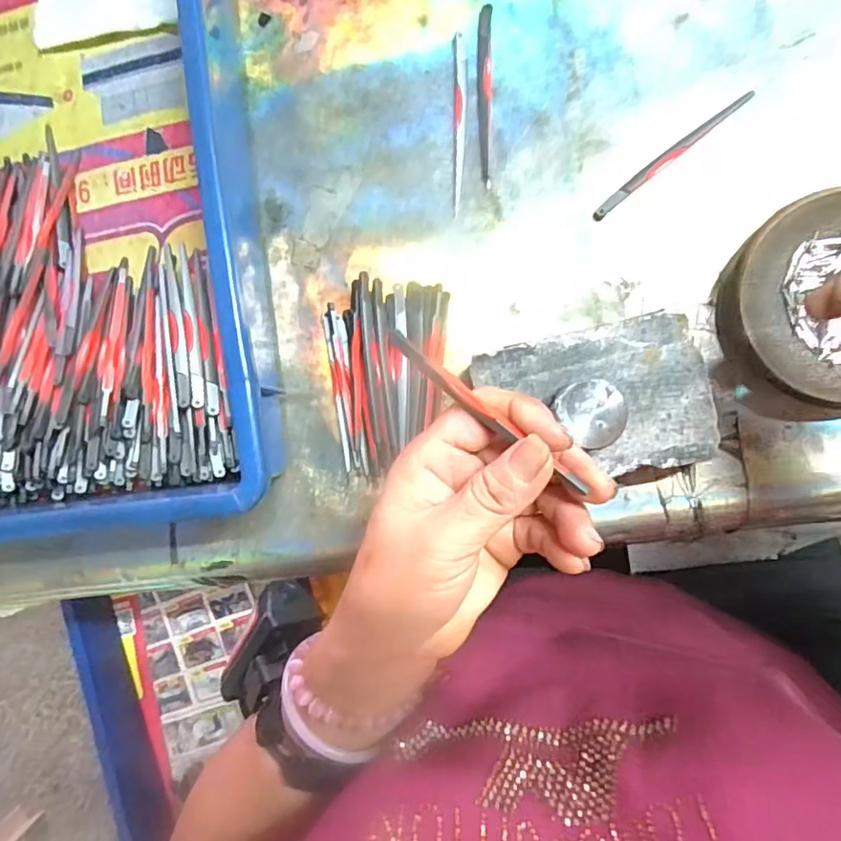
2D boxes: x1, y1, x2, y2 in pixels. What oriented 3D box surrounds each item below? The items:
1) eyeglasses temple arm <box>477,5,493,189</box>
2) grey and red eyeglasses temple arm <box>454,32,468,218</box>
[{"bbox_3d":[0.039,-0.197,0.334,0.009,0.004,0.108,-1,90,10],"label":"eyeglasses temple arm"},{"bbox_3d":[0.024,-0.181,0.338,0.008,0.004,0.109,0,91,10],"label":"grey and red eyeglasses temple arm"}]

